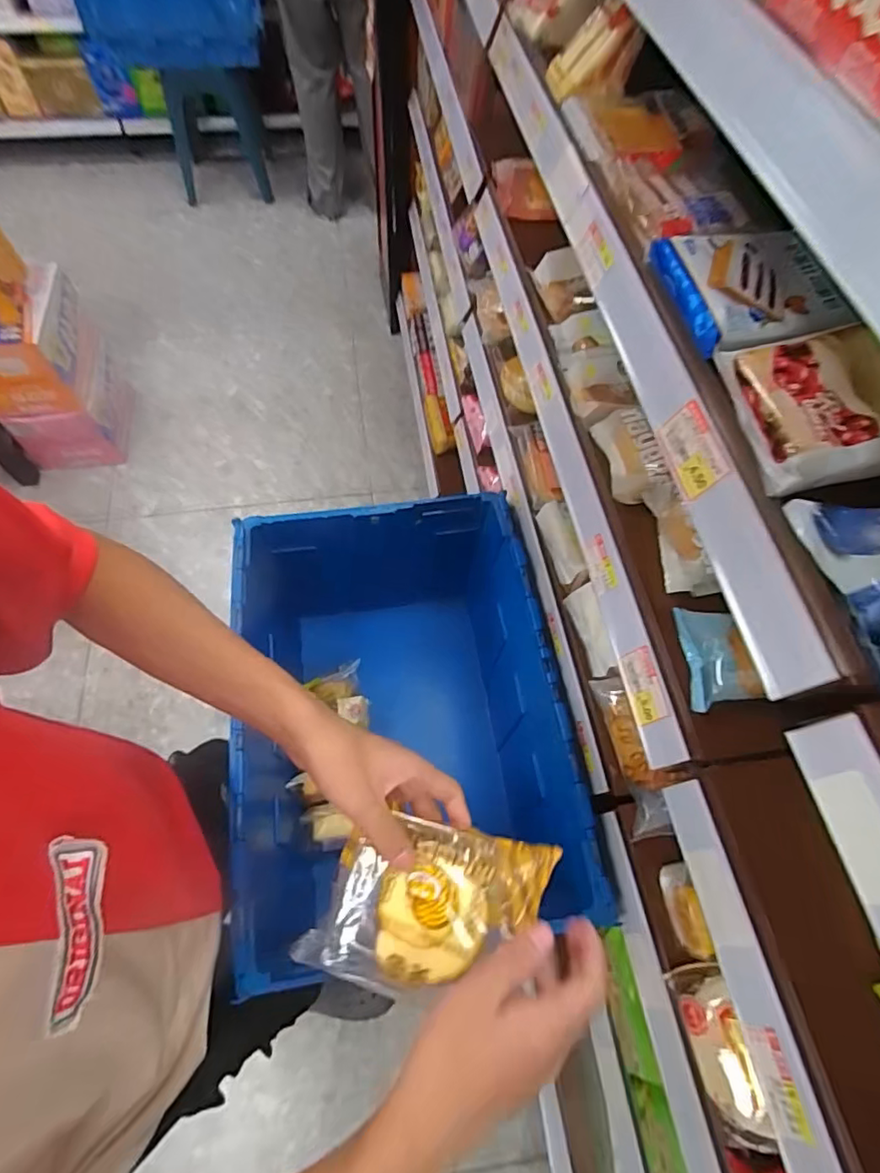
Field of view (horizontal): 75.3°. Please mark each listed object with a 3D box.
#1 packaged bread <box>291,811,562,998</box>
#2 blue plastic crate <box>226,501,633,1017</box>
[{"bbox_3d":[-0.009,0.224,0.403,0.154,0.032,0.105,12,62,4],"label":"packaged bread"},{"bbox_3d":[-0.079,0.211,0.877,0.443,0.359,0.582,-7,63,-6],"label":"blue plastic crate"}]

